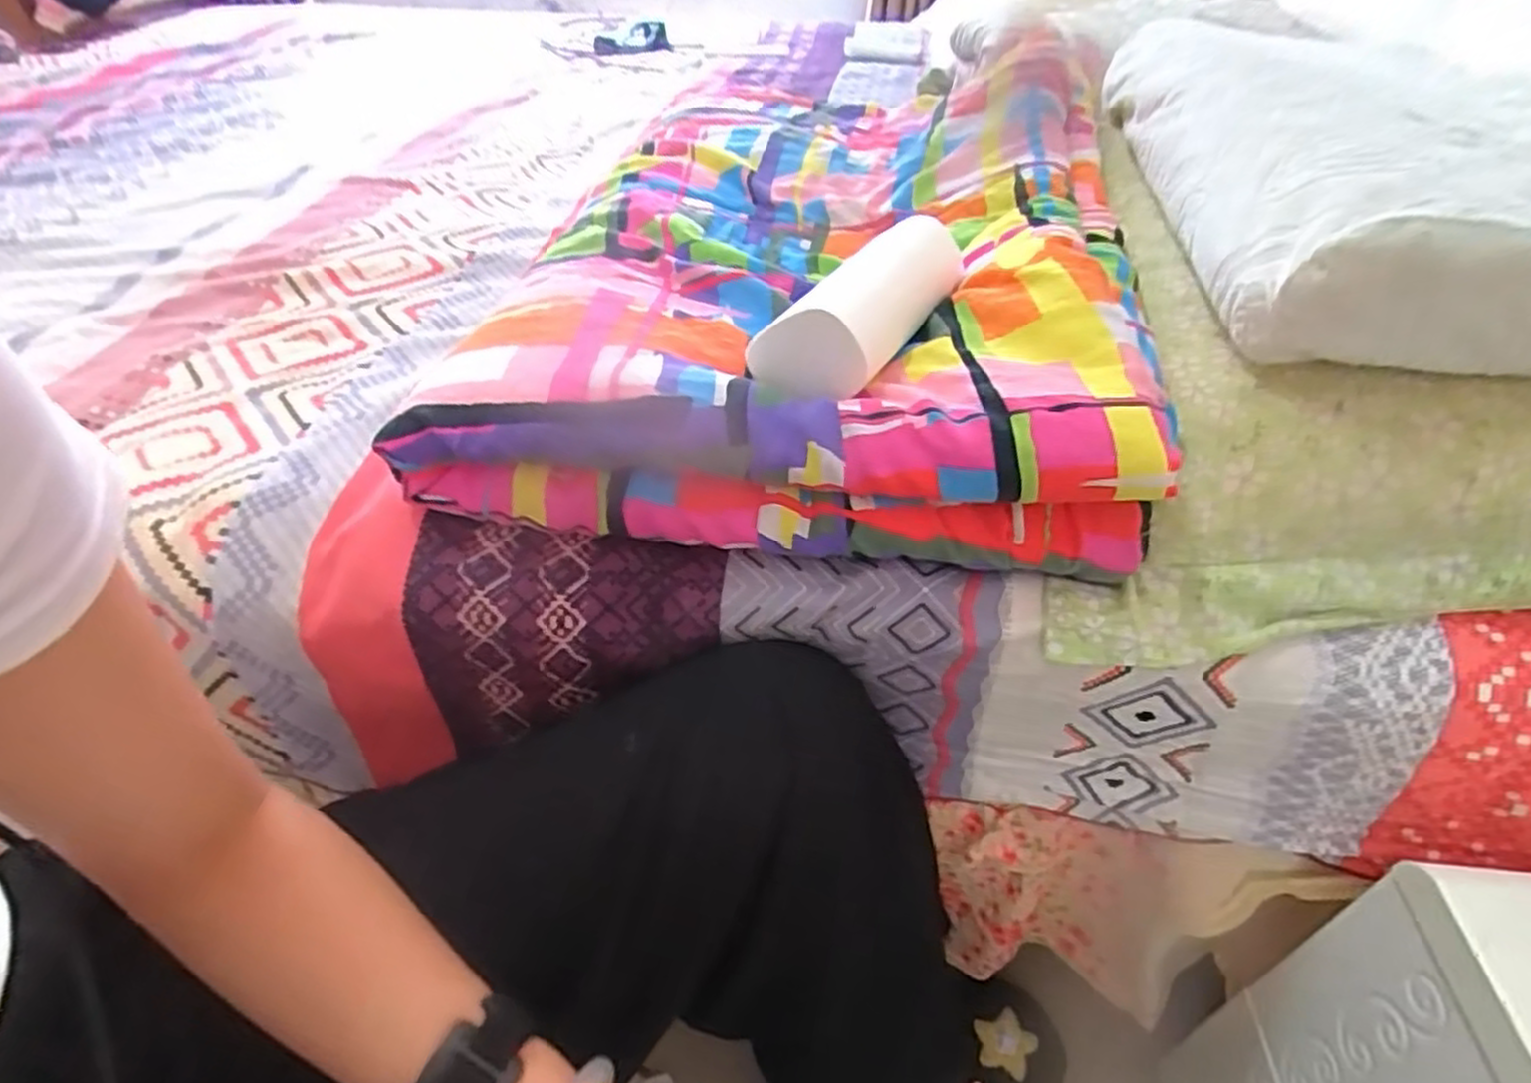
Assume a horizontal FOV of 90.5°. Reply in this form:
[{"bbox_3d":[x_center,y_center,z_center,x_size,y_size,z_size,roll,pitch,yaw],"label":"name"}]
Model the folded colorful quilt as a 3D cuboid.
[{"bbox_3d":[0.050,-0.206,0.580,0.425,0.142,0.532,10,43,10],"label":"folded colorful quilt"}]

